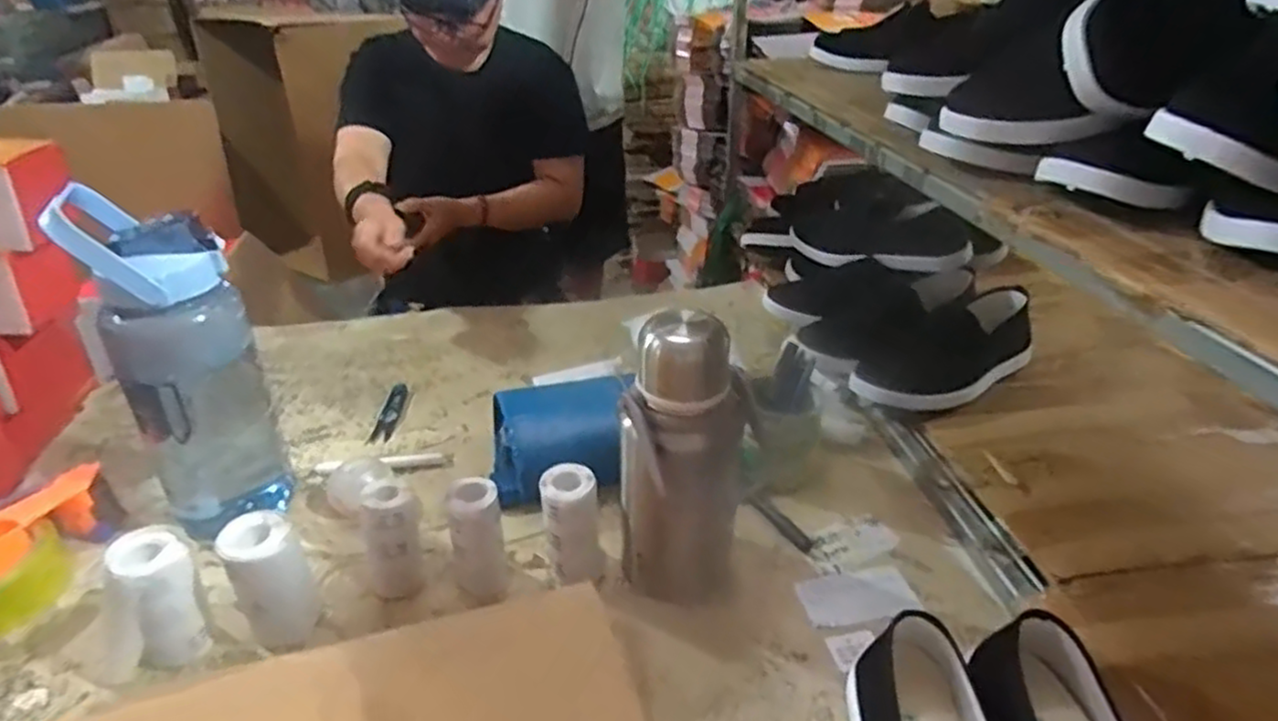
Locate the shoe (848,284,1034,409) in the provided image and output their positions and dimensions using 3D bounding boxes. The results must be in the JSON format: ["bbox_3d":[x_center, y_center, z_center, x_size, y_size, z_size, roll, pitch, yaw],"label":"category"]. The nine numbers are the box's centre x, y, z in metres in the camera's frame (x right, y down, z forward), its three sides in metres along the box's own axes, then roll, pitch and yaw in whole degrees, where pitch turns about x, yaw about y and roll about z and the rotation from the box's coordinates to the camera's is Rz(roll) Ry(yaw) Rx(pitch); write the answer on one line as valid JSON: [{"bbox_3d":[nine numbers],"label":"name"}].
[{"bbox_3d":[0.373,-0.015,0.888,0.265,0.080,0.124,-22,36,-32],"label":"shoe"}]

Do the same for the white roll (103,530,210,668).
[{"bbox_3d":[-0.373,0.188,0.570,0.058,0.106,0.057,-22,36,-32],"label":"white roll"}]

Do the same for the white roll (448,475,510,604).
[{"bbox_3d":[-0.138,0.150,0.617,0.044,0.099,0.041,-10,31,-15],"label":"white roll"}]

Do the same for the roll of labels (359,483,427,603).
[{"bbox_3d":[-0.204,0.150,0.602,0.049,0.102,0.034,-10,31,-16],"label":"roll of labels"}]

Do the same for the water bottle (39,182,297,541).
[{"bbox_3d":[-0.407,0.013,0.658,0.115,0.316,0.076,-3,30,-4],"label":"water bottle"}]

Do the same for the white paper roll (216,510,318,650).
[{"bbox_3d":[-0.292,0.175,0.581,0.048,0.103,0.044,-1,30,0],"label":"white paper roll"}]

